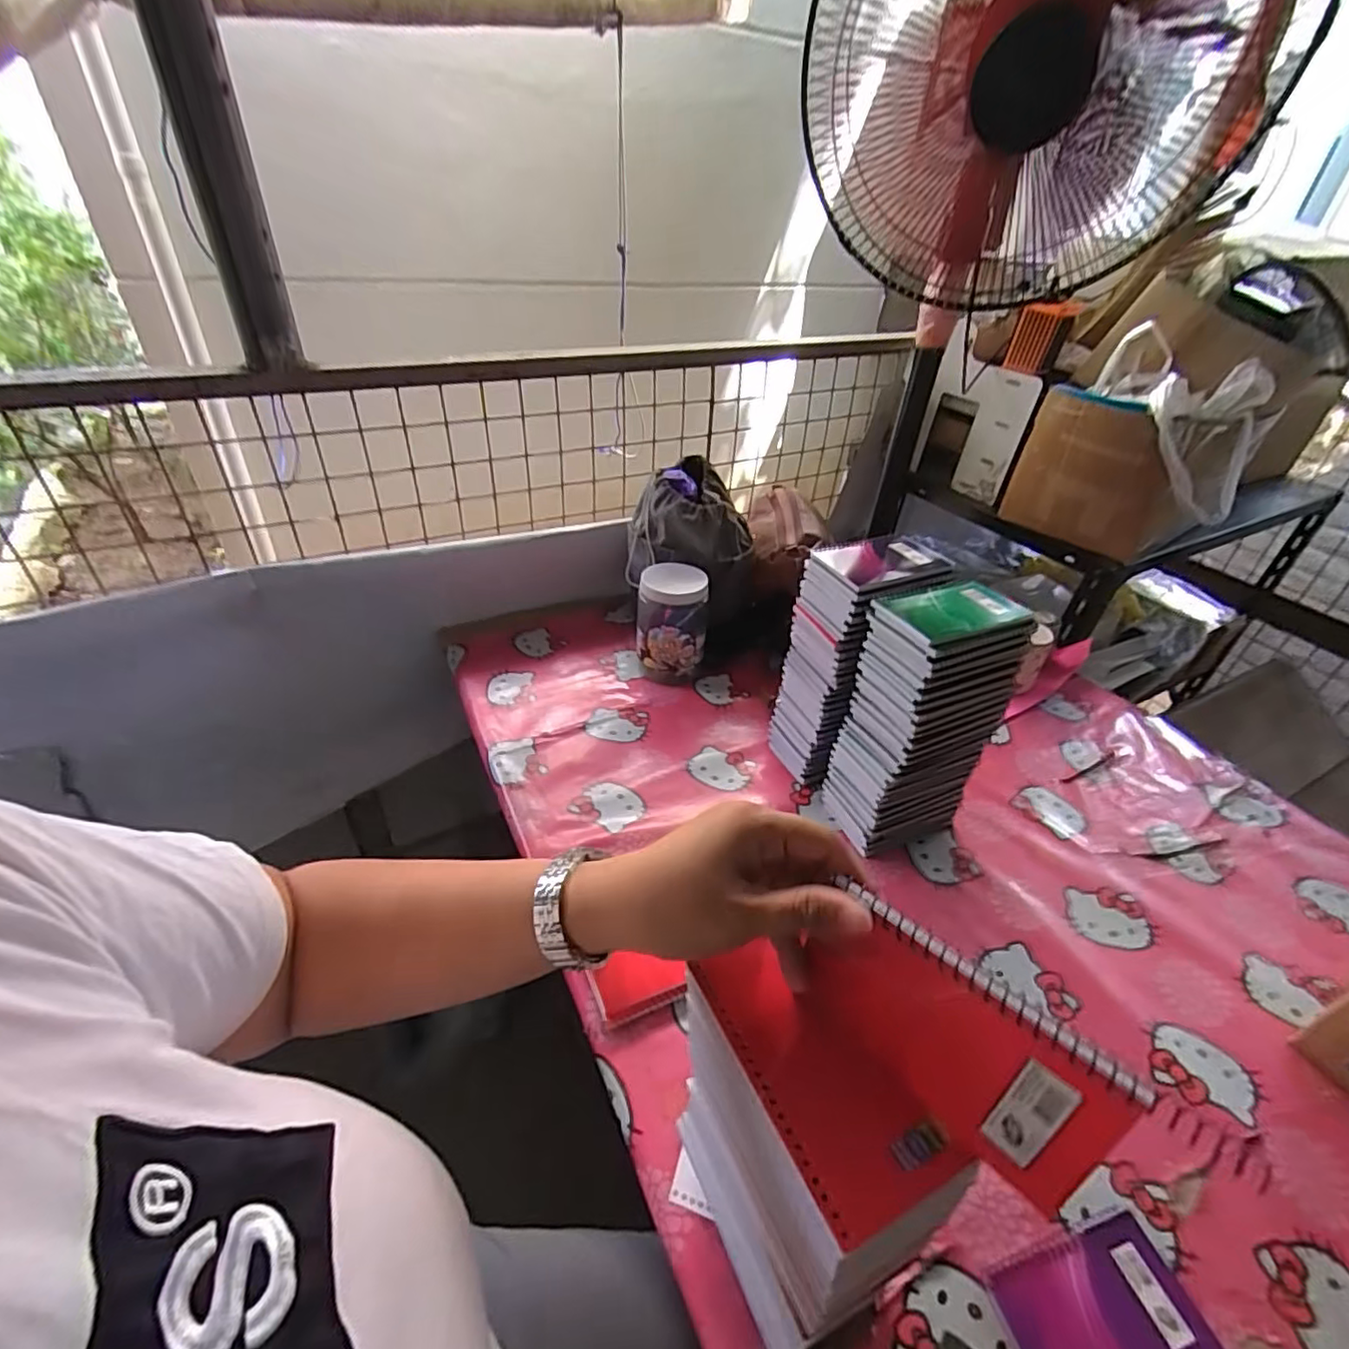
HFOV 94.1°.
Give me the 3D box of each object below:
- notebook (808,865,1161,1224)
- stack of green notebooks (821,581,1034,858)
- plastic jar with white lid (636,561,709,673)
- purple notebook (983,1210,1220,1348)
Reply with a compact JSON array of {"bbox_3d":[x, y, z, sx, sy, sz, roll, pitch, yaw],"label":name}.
[{"bbox_3d":[0.116,0.158,0.272,0.125,0.084,0.008,33,35,34],"label":"notebook"},{"bbox_3d":[0.262,0.055,0.681,0.132,0.281,0.097,-11,39,-20],"label":"stack of green notebooks"},{"bbox_3d":[-0.006,-0.074,0.931,0.097,0.161,0.092,3,36,-2],"label":"plastic jar with white lid"},{"bbox_3d":[0.288,0.430,0.417,0.128,0.006,0.086,-8,38,-16],"label":"purple notebook"}]

